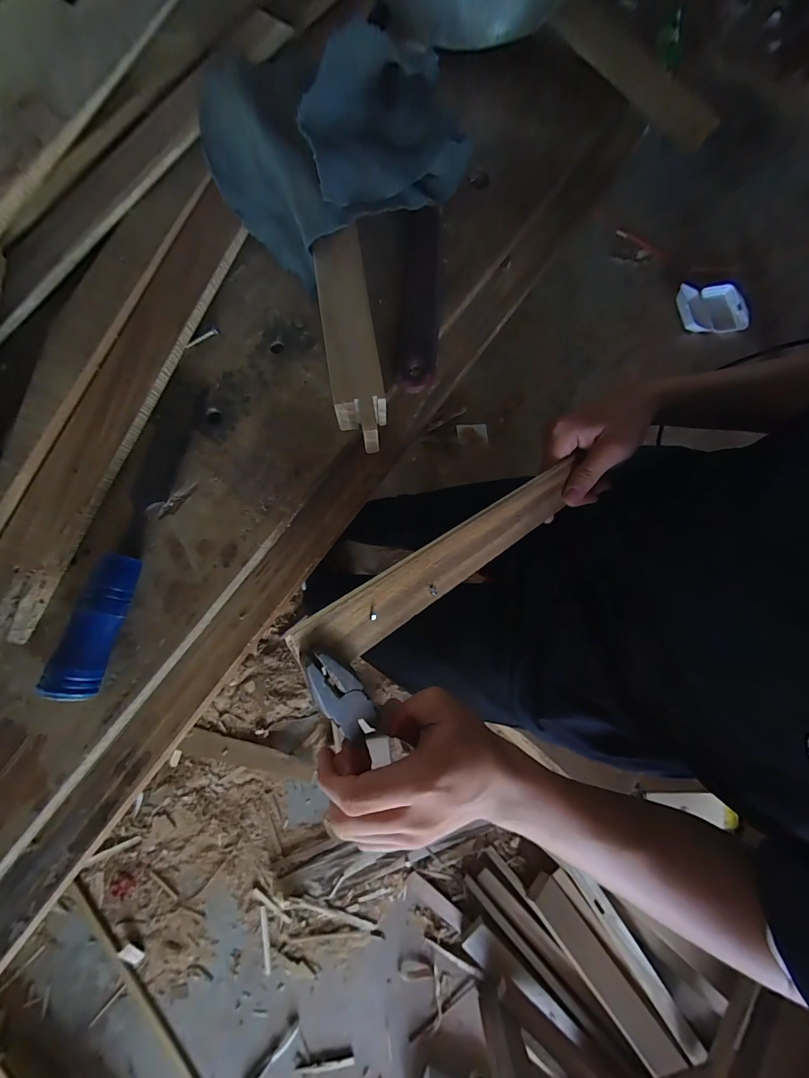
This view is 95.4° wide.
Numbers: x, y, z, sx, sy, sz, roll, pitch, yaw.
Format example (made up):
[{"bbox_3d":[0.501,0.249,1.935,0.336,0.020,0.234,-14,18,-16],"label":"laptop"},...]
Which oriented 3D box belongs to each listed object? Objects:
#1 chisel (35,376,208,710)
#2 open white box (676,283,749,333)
[{"bbox_3d":[-0.179,-0.012,0.238,0.028,0.031,0.212,9,78,1],"label":"chisel"},{"bbox_3d":[1.057,-0.791,1.272,0.240,0.047,0.172,-4,78,-2],"label":"open white box"}]

